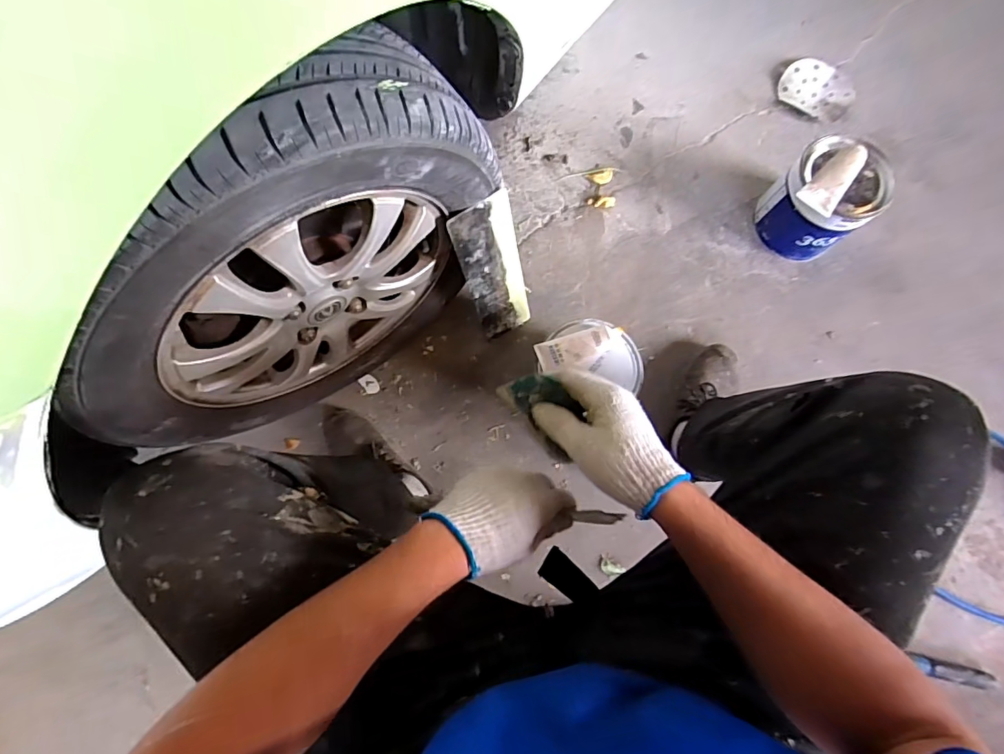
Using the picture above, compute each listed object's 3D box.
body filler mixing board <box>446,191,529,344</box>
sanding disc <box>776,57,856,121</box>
[{"bbox_3d":[-0.008,-0.148,0.754,0.089,0.292,0.008,-34,65,-7],"label":"body filler mixing board"},{"bbox_3d":[0.651,-0.593,1.041,0.143,0.011,0.128,42,82,7],"label":"sanding disc"}]

